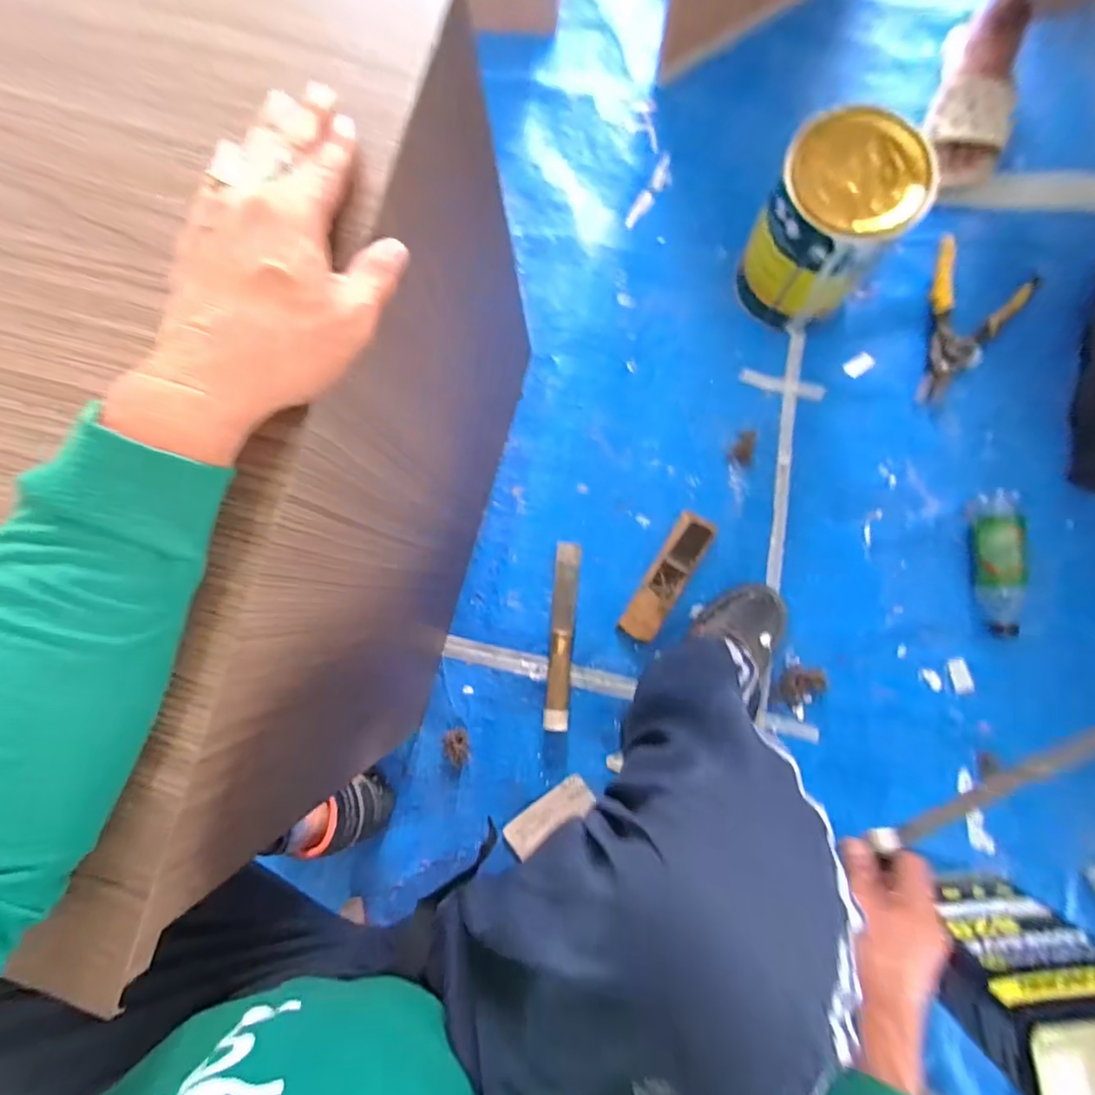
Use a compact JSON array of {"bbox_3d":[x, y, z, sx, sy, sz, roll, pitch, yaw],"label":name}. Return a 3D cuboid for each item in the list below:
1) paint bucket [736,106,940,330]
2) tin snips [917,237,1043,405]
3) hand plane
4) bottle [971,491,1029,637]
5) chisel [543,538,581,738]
[{"bbox_3d":[0.354,-0.410,0.703,0.152,0.207,0.153,0,85,1],"label":"paint bucket"},{"bbox_3d":[0.609,-0.314,0.770,0.126,0.034,0.227,7,85,2],"label":"tin snips"},{"bbox_3d":[0.165,0.040,0.743,0.052,0.062,0.188,30,86,4],"label":"hand plane"},{"bbox_3d":[0.610,0.021,0.731,0.051,0.053,0.193,3,85,2],"label":"bottle"},{"bbox_3d":[0.021,0.120,0.752,0.034,0.029,0.253,5,85,2],"label":"chisel"}]

